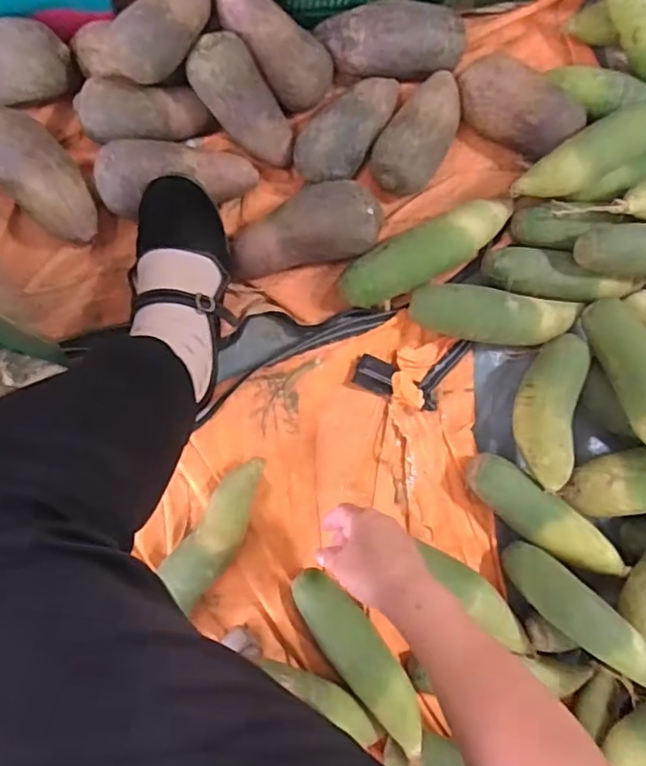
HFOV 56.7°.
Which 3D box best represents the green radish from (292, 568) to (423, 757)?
[{"bbox_3d":[0.040,0.278,0.614,0.051,0.052,0.199,-37,93,-9],"label":"green radish"}]

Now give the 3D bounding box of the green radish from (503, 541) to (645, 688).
[{"bbox_3d":[0.260,0.236,0.614,0.180,0.050,0.054,41,83,21],"label":"green radish"}]

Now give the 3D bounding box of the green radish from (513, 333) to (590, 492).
[{"bbox_3d":[0.245,0.027,0.644,0.063,0.048,0.166,9,86,-8],"label":"green radish"}]

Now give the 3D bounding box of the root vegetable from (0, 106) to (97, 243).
[{"bbox_3d":[-0.275,-0.202,0.588,0.070,0.063,0.139,-45,94,-8],"label":"root vegetable"}]

